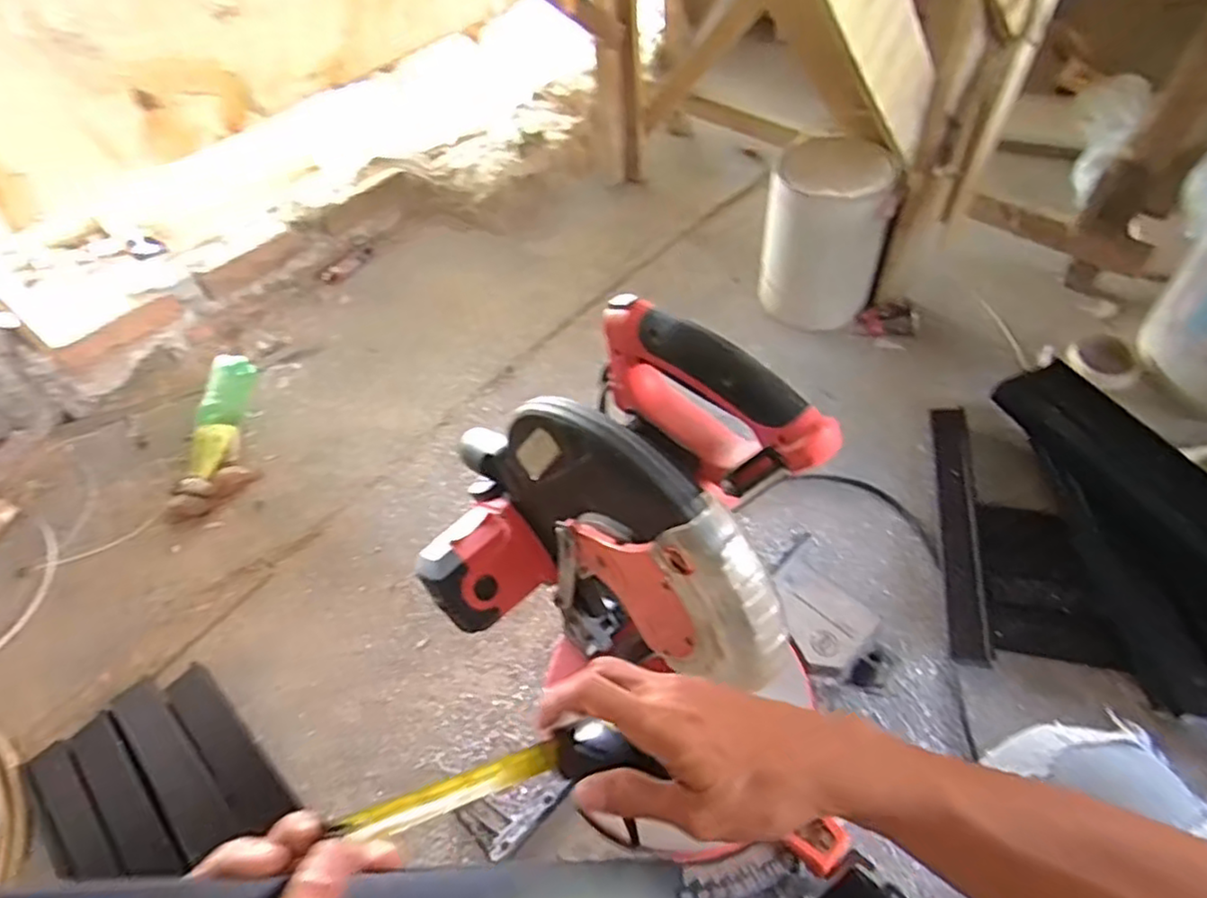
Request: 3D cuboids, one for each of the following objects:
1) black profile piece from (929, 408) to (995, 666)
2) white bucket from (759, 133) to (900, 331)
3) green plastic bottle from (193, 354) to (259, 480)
[{"bbox_3d":[0.455,0.091,0.875,0.050,0.027,0.378,9,53,10],"label":"black profile piece"},{"bbox_3d":[0.335,-0.317,1.053,0.174,0.231,0.144,14,55,14],"label":"white bucket"},{"bbox_3d":[-0.565,-0.046,1.017,0.049,0.058,0.199,0,66,3],"label":"green plastic bottle"}]

